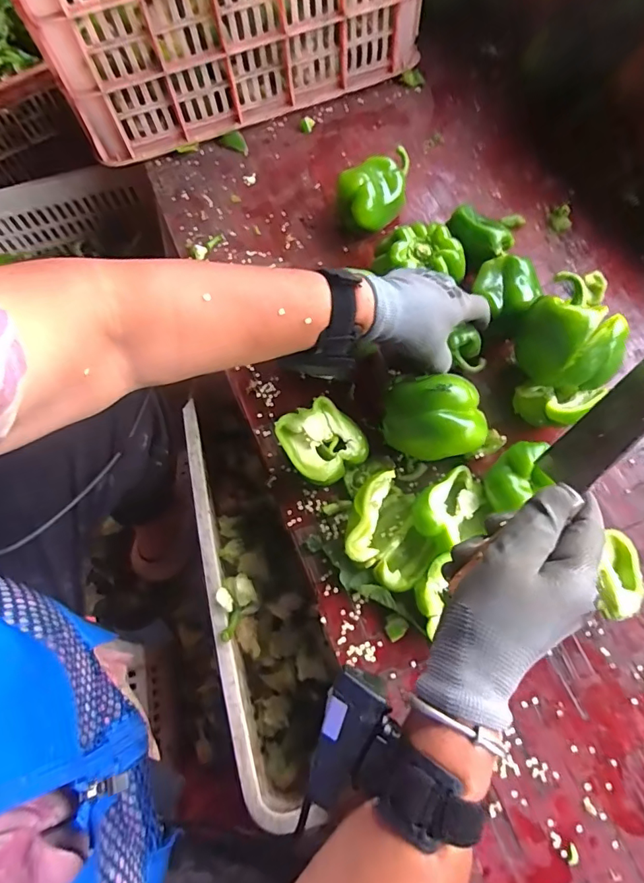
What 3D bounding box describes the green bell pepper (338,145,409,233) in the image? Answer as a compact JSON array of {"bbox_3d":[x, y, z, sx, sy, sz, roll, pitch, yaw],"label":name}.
[{"bbox_3d":[0.063,-0.306,0.584,0.075,0.067,0.102,10,69,6],"label":"green bell pepper"}]

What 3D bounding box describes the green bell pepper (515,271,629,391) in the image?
[{"bbox_3d":[0.238,-0.098,0.448,0.065,0.075,0.097,-25,69,-8],"label":"green bell pepper"}]

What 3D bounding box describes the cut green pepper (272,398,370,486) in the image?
[{"bbox_3d":[0.001,0.002,0.474,0.075,0.044,0.076,-1,68,2],"label":"cut green pepper"}]

